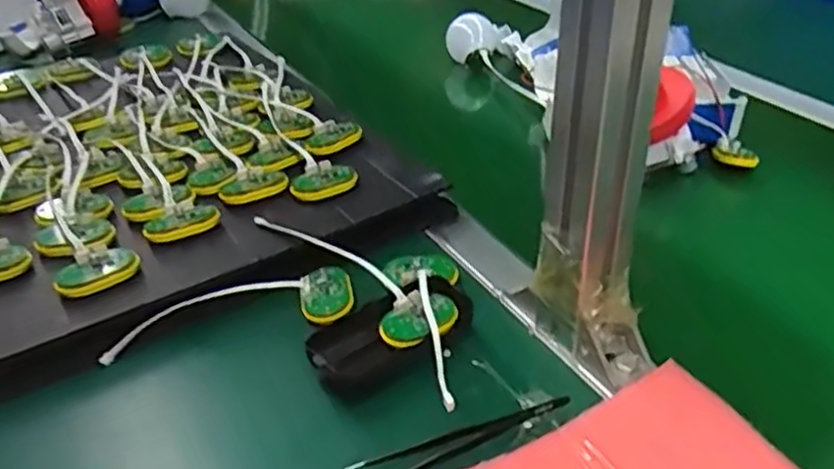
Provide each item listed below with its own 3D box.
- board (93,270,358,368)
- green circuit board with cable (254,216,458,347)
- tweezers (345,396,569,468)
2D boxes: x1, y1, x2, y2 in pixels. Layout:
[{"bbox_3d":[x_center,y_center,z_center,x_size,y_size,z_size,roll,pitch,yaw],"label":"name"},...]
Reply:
[{"bbox_3d":[-0.126,0.054,0.494,0.168,0.017,0.043,-12,36,-15],"label":"board"},{"bbox_3d":[-0.045,0.023,0.518,0.049,0.023,0.173,-28,42,-33],"label":"green circuit board with cable"},{"bbox_3d":[0.026,0.116,0.416,0.130,0.007,0.020,-14,36,-17],"label":"tweezers"}]

